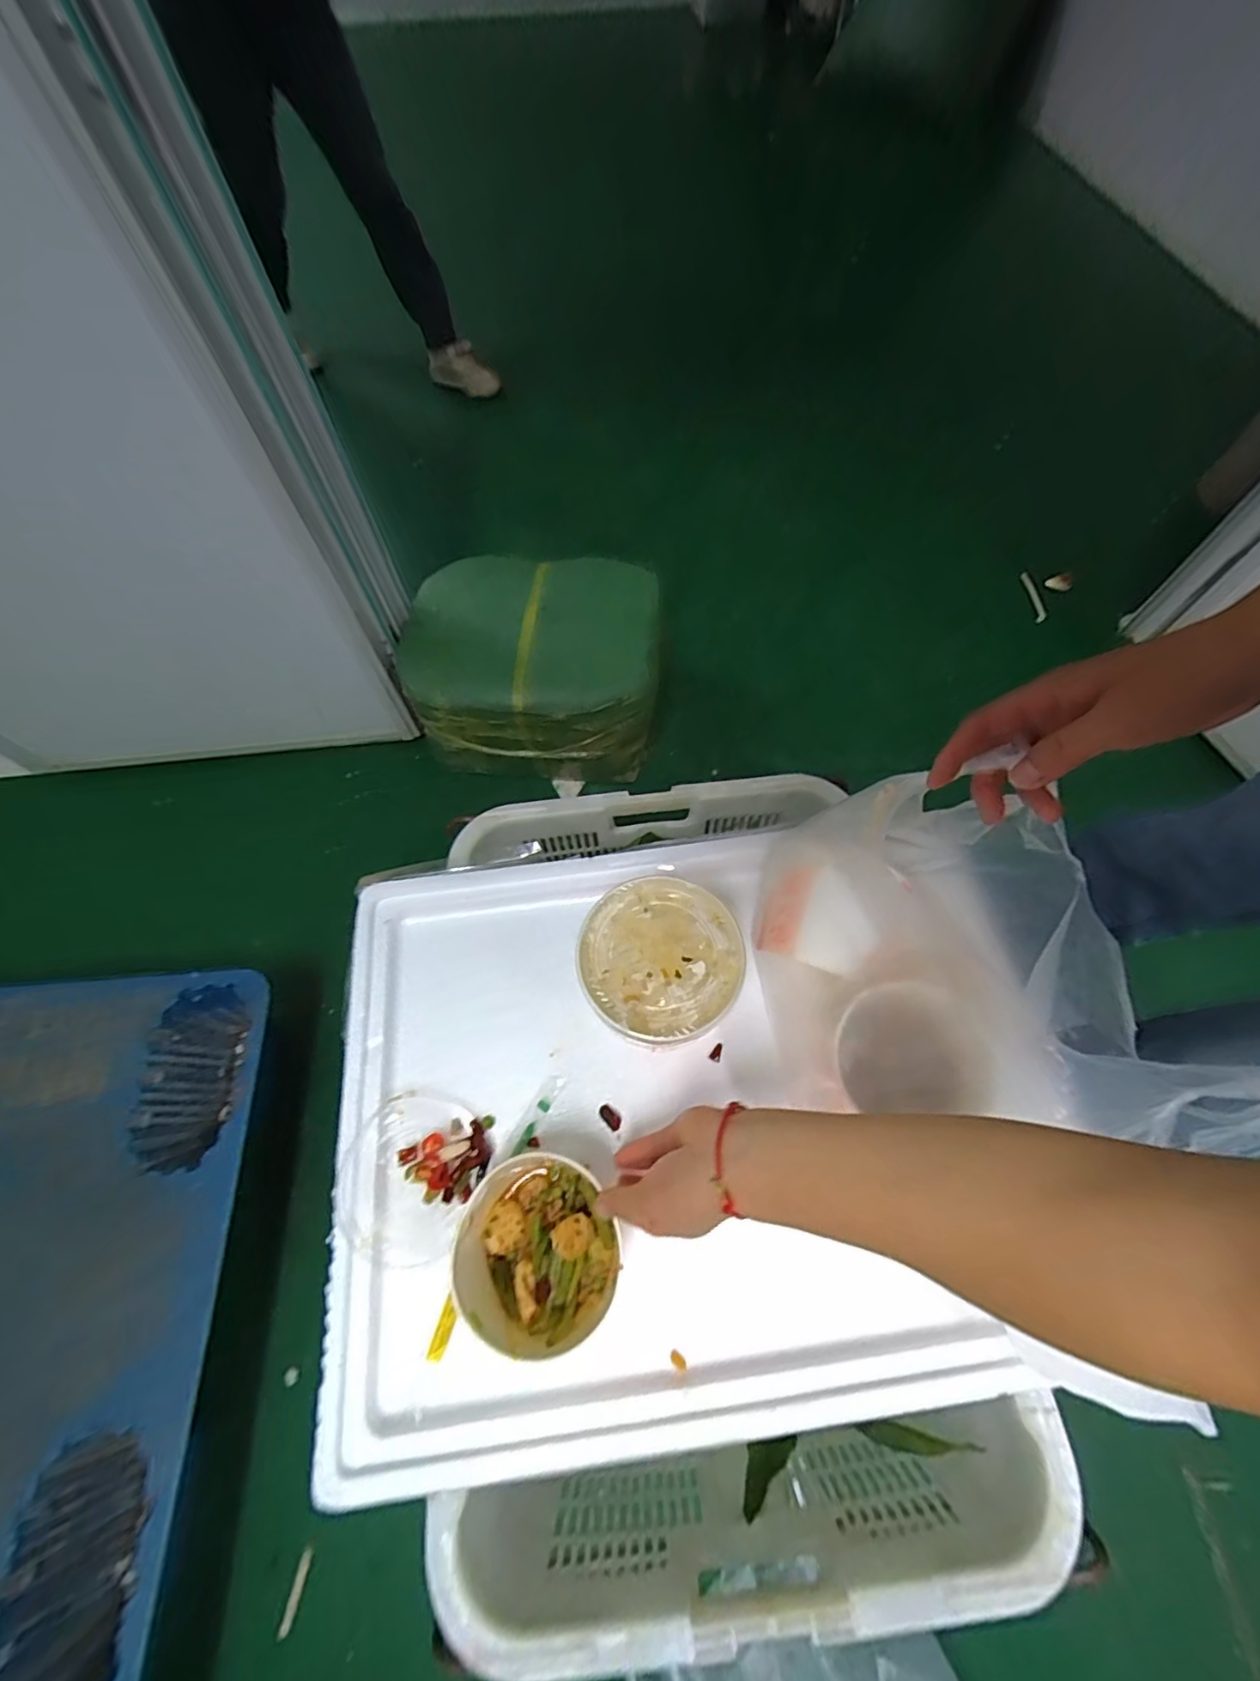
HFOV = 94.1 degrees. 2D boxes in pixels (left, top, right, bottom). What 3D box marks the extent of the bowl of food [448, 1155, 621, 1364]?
[{"bbox_3d":[-0.069,0.300,0.438,0.109,0.068,0.116,0,64,1],"label":"bowl of food"}]

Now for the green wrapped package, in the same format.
[{"bbox_3d":[-0.159,-0.314,1.063,0.426,0.235,0.338,6,64,4],"label":"green wrapped package"}]

